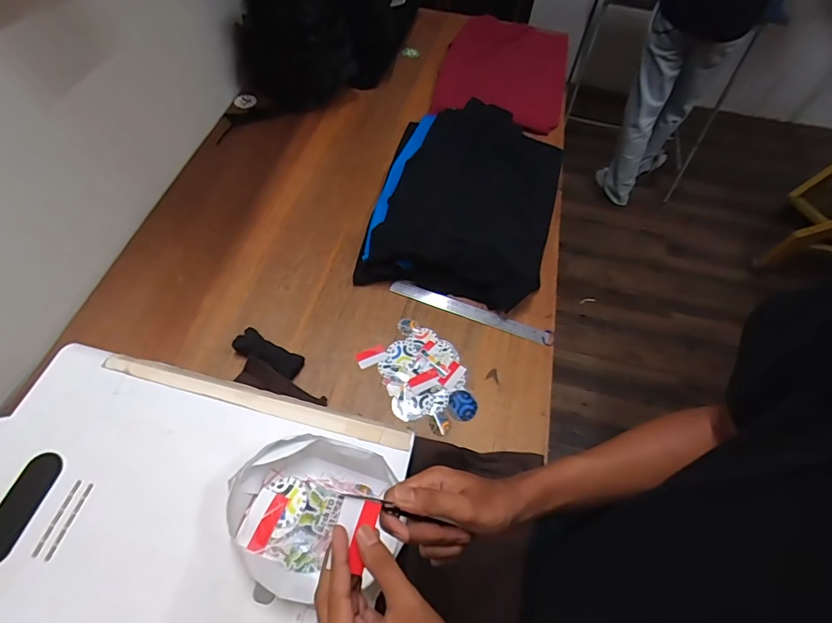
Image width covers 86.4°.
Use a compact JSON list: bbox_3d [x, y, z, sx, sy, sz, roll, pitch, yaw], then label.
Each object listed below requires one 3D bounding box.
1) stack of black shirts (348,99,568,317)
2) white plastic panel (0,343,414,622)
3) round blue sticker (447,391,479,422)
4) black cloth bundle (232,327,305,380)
[{"bbox_3d":[0.122,-0.269,0.996,0.387,0.102,0.528,13,58,4],"label":"stack of black shirts"},{"bbox_3d":[-0.293,0.263,0.500,0.496,0.024,0.401,13,58,4],"label":"white plastic panel"},{"bbox_3d":[0.083,0.168,0.788,0.051,0.004,0.052,3,65,-6],"label":"round blue sticker"},{"bbox_3d":[-0.263,0.076,0.797,0.125,0.032,0.046,25,60,12],"label":"black cloth bundle"}]

